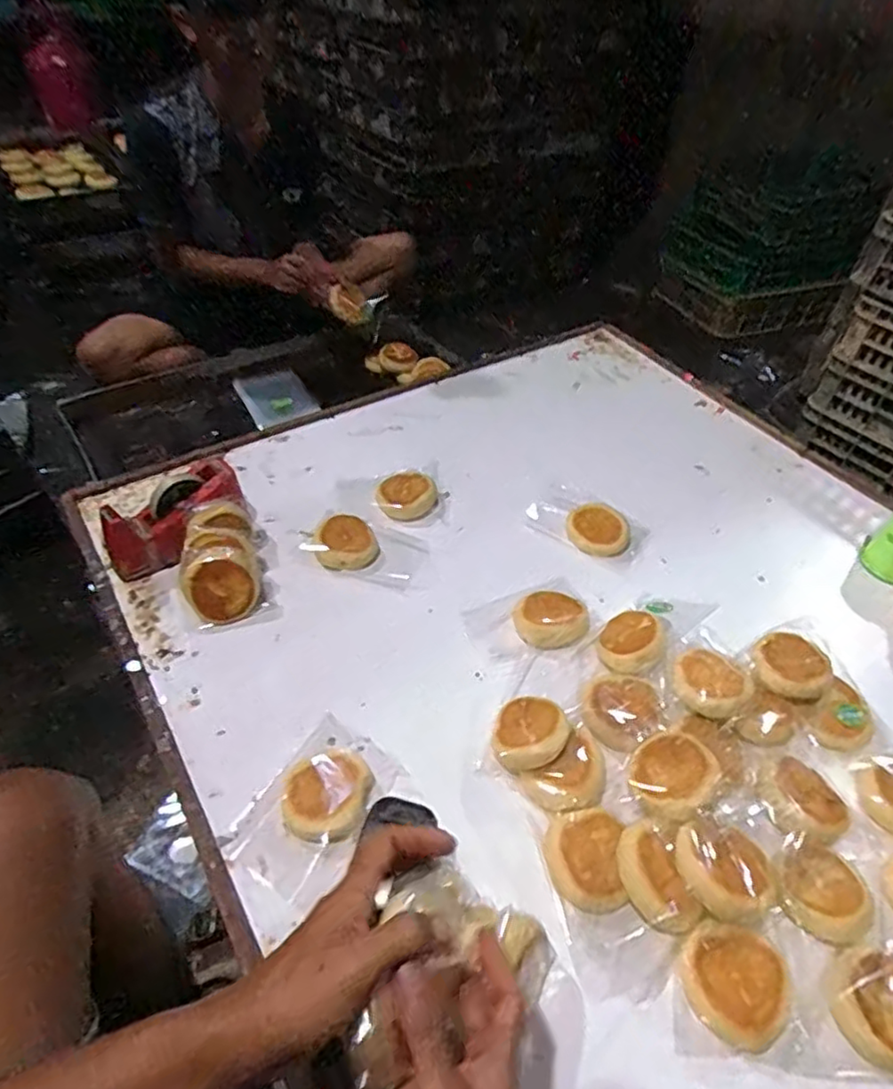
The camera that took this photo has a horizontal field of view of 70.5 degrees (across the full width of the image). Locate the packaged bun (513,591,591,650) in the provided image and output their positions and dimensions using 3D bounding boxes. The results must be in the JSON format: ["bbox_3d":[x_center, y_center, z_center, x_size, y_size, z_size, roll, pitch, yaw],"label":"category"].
[{"bbox_3d":[0.149,0.107,0.891,0.103,0.031,0.077,-3,45,-6],"label":"packaged bun"}]

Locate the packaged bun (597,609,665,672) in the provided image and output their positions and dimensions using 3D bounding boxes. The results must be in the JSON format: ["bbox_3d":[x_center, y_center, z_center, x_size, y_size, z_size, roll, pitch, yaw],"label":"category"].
[{"bbox_3d":[0.252,0.138,0.865,0.084,0.054,0.105,23,48,19],"label":"packaged bun"}]

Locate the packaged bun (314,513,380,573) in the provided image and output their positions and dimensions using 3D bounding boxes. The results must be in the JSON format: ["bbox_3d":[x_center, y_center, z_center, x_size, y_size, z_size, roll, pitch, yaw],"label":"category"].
[{"bbox_3d":[-0.157,-0.002,0.976,0.090,0.030,0.102,-12,47,-15],"label":"packaged bun"}]

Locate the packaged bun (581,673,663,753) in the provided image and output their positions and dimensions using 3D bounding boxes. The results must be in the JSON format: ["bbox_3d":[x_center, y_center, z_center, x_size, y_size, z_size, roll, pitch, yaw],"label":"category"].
[{"bbox_3d":[0.218,0.209,0.790,0.089,0.034,0.101,33,52,26],"label":"packaged bun"}]

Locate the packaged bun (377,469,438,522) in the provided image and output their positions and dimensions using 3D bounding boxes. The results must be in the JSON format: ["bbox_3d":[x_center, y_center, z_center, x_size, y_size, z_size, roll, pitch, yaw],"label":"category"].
[{"bbox_3d":[-0.066,-0.083,1.060,0.101,0.039,0.096,1,44,-2],"label":"packaged bun"}]

